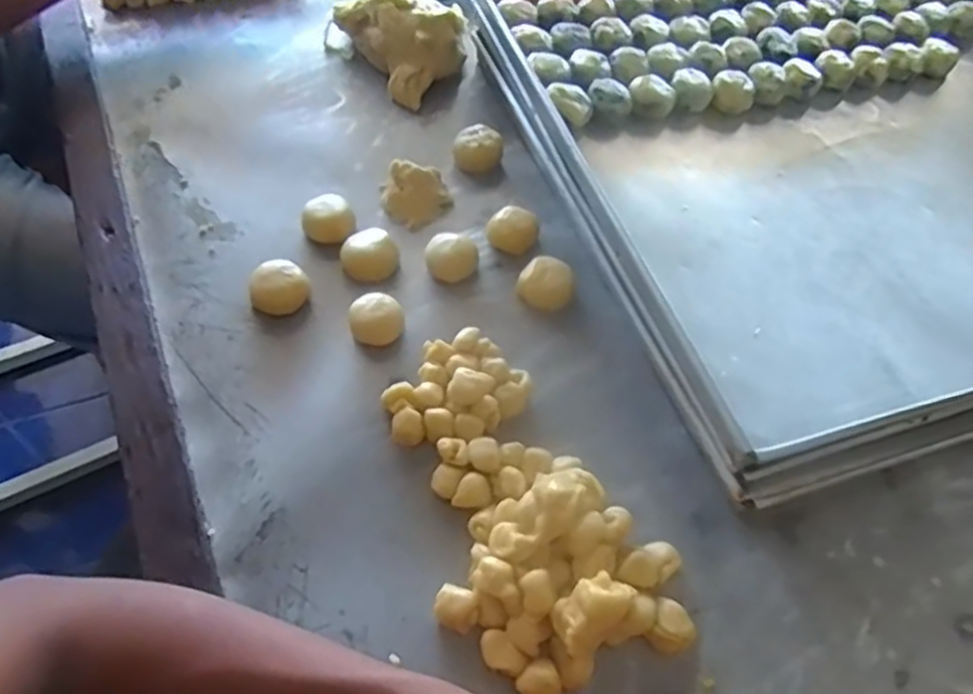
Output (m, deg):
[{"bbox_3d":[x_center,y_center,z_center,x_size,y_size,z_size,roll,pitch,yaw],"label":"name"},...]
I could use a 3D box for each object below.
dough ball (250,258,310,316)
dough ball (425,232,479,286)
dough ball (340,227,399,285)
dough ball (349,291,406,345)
[{"bbox_3d":[-0.148,-0.042,0.528,0.040,0.027,0.037,2,54,-2],"label":"dough ball"},{"bbox_3d":[-0.025,-0.065,0.558,0.038,0.028,0.031,2,54,-2],"label":"dough ball"},{"bbox_3d":[-0.087,-0.069,0.557,0.035,0.022,0.034,2,54,-2],"label":"dough ball"},{"bbox_3d":[-0.076,-0.018,0.516,0.036,0.027,0.031,-4,54,-6],"label":"dough ball"}]

